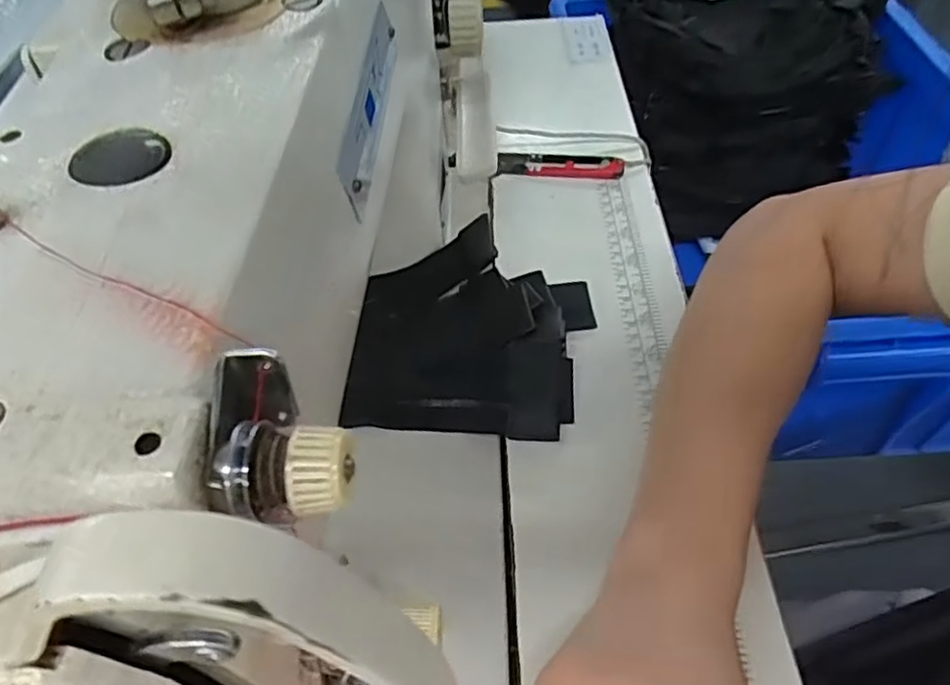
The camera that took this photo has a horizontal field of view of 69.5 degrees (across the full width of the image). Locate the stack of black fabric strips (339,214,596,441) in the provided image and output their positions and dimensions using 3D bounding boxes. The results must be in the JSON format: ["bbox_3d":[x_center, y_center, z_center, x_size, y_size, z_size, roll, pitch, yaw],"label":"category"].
[{"bbox_3d":[-0.001,-0.013,0.387,0.122,0.031,0.137,6,51,8],"label":"stack of black fabric strips"}]

